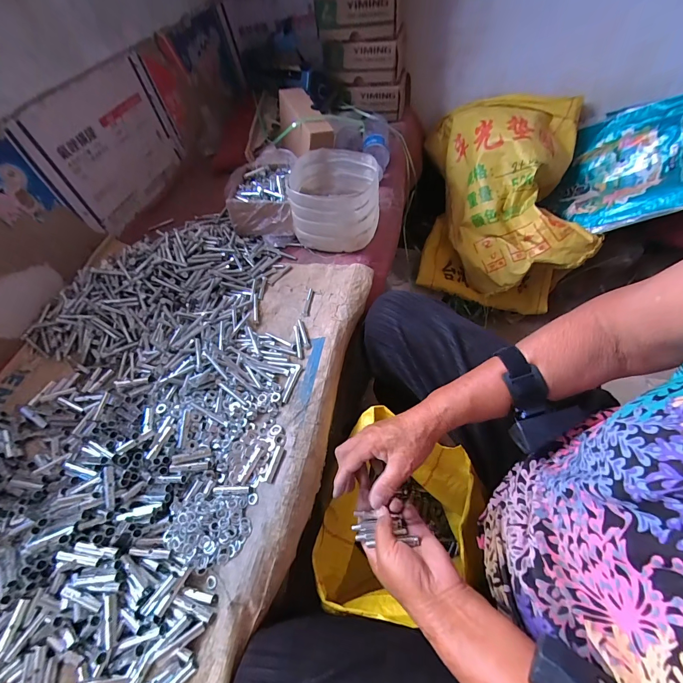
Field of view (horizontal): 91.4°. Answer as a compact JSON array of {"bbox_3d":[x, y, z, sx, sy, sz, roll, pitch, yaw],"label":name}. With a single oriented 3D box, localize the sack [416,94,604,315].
[{"bbox_3d":[0.429,-0.356,0.900,0.385,0.532,0.284,7,15,7],"label":"sack"}]

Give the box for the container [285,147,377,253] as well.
[{"bbox_3d":[-0.011,-0.253,0.618,0.159,0.121,0.157,-7,54,3],"label":"container"}]

